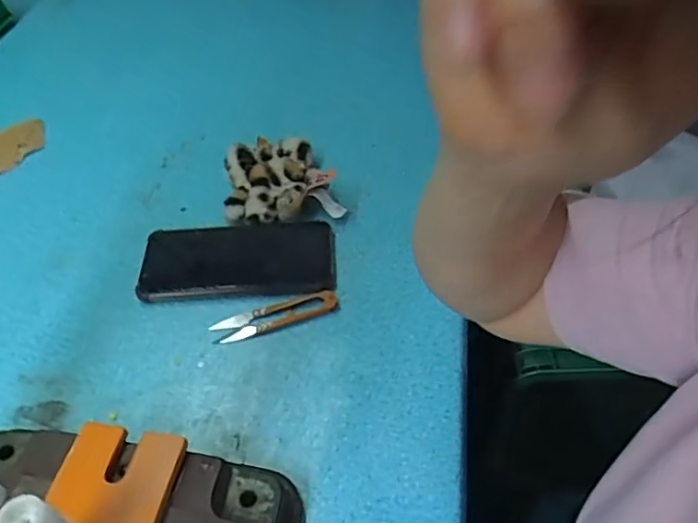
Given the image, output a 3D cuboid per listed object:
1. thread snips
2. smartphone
[{"bbox_3d":[-0.060,0.043,0.479,0.100,0.007,0.025,-17,50,-13],"label":"thread snips"},{"bbox_3d":[-0.100,-0.005,0.521,0.169,0.011,0.084,-2,48,0],"label":"smartphone"}]

